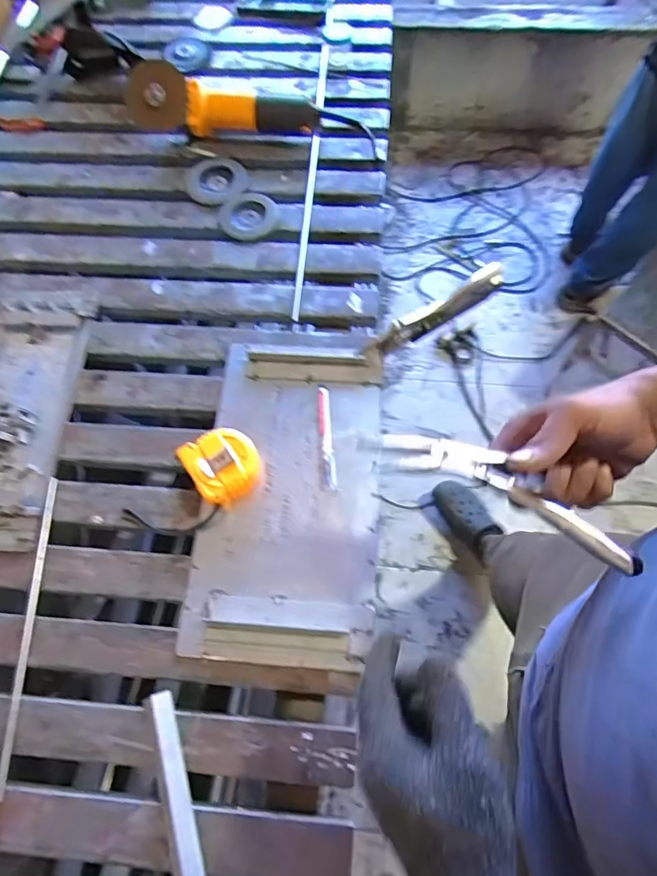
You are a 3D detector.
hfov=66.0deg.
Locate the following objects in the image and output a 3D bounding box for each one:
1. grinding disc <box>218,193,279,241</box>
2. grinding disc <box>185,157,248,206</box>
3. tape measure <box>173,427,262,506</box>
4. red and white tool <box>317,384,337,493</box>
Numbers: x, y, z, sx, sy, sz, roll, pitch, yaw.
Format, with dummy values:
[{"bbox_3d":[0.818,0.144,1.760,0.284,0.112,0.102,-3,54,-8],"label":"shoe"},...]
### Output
[{"bbox_3d":[-0.120,-0.336,0.754,0.085,0.012,0.078,0,67,1],"label":"grinding disc"},{"bbox_3d":[-0.173,-0.400,0.783,0.092,0.008,0.092,2,67,2],"label":"grinding disc"},{"bbox_3d":[-0.119,0.031,0.580,0.074,0.044,0.081,-34,70,-12],"label":"tape measure"},{"bbox_3d":[-0.004,-0.002,0.606,0.018,0.013,0.127,-4,67,-1],"label":"red and white tool"}]

